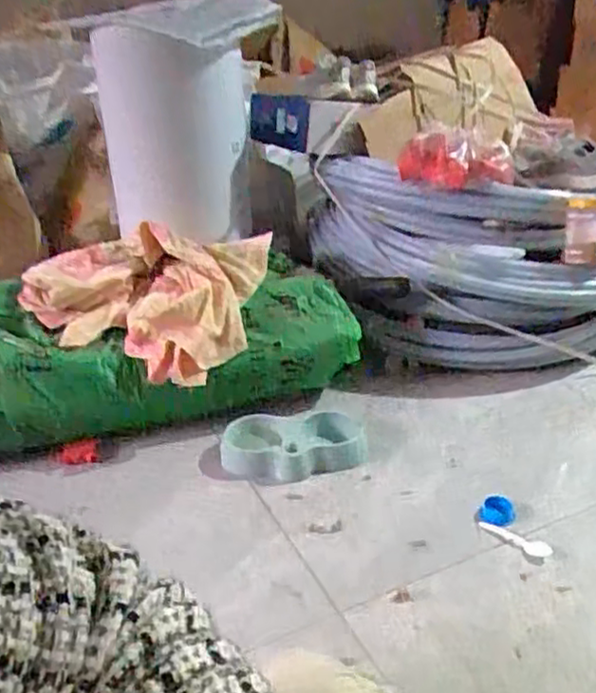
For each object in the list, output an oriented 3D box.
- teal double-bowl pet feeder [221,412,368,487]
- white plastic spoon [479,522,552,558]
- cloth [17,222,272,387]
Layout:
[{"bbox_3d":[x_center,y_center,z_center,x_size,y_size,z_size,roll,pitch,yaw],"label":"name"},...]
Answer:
[{"bbox_3d":[-0.005,0.205,1.406,0.289,0.083,0.125,-5,25,-7],"label":"teal double-bowl pet feeder"},{"bbox_3d":[0.374,0.335,1.231,0.121,0.011,0.039,11,28,24],"label":"white plastic spoon"},{"bbox_3d":[-0.303,-0.094,1.465,0.504,0.105,0.367,-4,69,-5],"label":"cloth"}]

